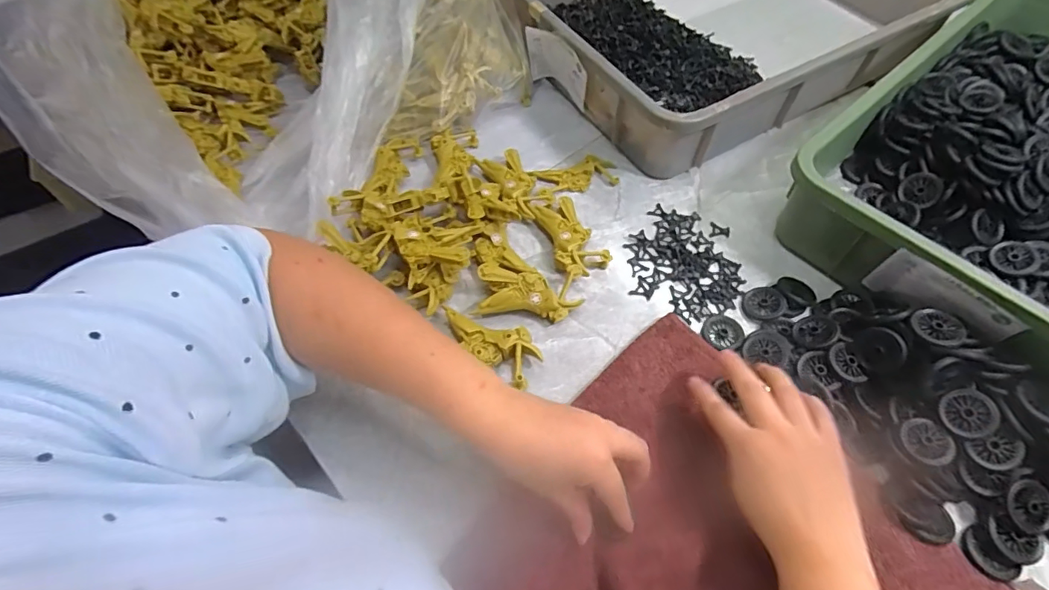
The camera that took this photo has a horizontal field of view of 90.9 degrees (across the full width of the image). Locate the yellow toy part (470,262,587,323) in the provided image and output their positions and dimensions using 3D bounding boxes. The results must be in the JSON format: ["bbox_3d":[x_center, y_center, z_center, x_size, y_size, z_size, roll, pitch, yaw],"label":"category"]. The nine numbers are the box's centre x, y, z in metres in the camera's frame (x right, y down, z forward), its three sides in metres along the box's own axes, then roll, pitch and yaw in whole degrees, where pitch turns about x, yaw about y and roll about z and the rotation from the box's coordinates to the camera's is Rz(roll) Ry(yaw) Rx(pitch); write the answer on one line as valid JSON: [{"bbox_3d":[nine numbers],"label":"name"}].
[{"bbox_3d":[0.005,-0.002,0.489,0.098,0.032,0.044,1,57,1],"label":"yellow toy part"}]

